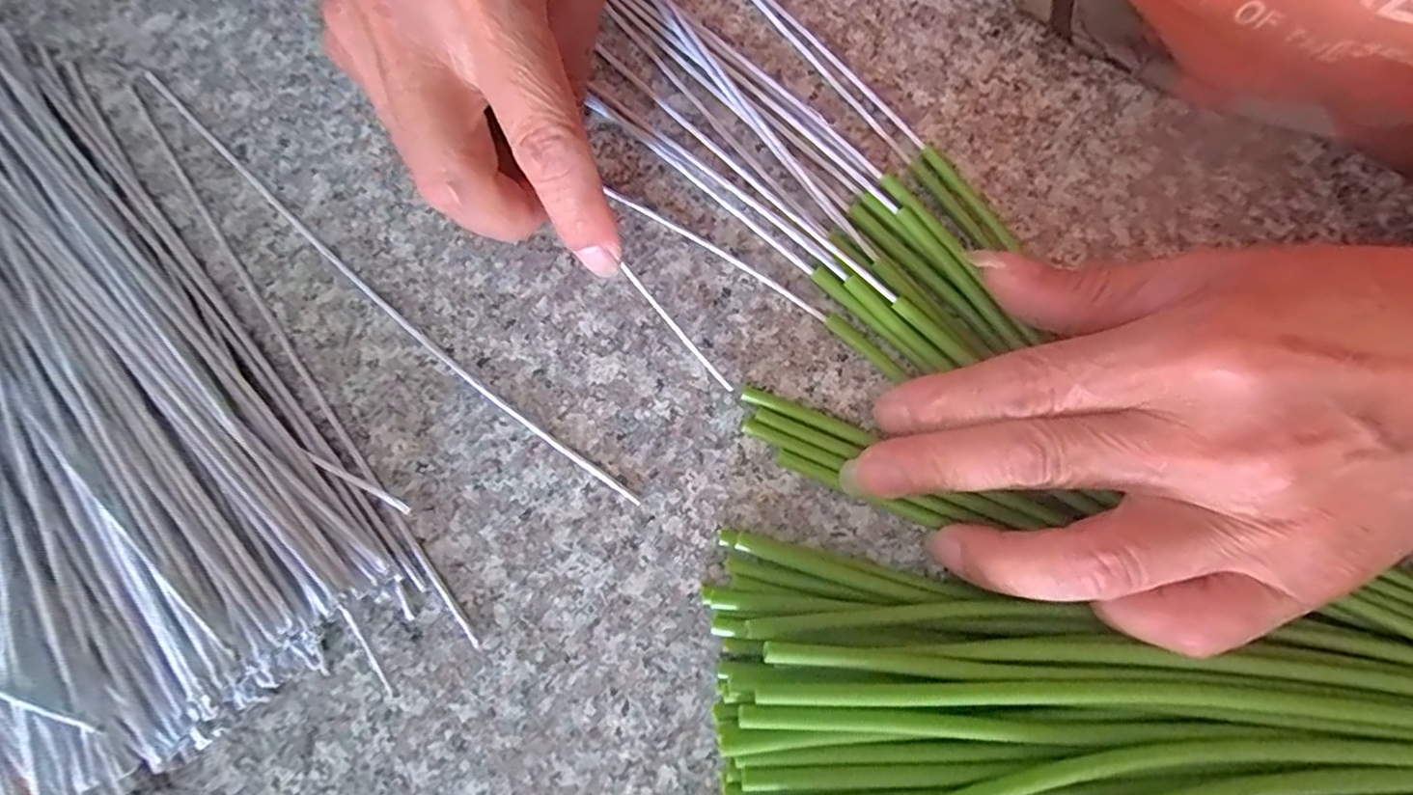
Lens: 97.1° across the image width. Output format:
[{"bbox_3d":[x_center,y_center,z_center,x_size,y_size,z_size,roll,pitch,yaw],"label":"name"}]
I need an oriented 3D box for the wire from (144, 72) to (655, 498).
[{"bbox_3d":[-0.121,-0.043,0.223,0.250,0.004,0.009,39,80,7],"label":"wire"}]

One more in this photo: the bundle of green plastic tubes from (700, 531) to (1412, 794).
[{"bbox_3d":[0.130,0.092,0.166,0.253,0.032,0.108,-5,78,5],"label":"bundle of green plastic tubes"}]

